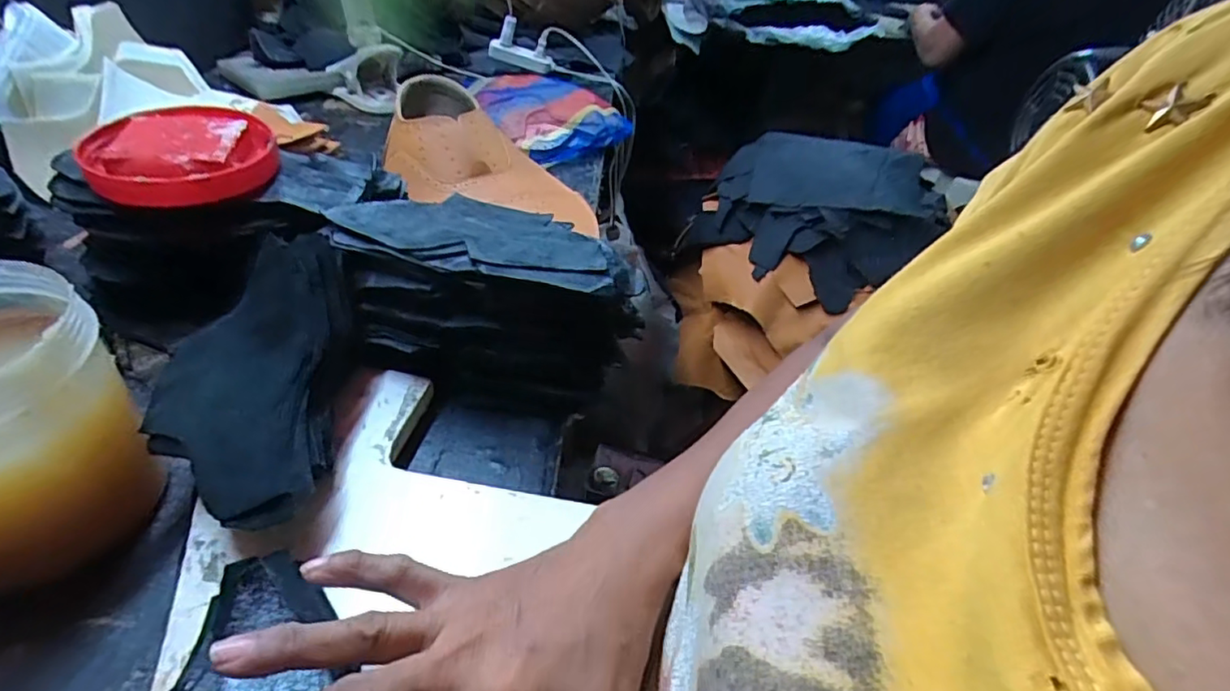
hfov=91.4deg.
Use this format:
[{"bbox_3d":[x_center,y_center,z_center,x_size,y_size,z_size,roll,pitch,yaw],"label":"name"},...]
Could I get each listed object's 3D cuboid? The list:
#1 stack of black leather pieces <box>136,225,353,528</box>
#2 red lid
[{"bbox_3d":[-0.208,0.018,0.339,0.093,0.031,0.171,-7,61,-5],"label":"stack of black leather pieces"},{"bbox_3d":[-0.311,-0.139,0.430,0.114,0.021,0.106,7,47,-8],"label":"red lid"}]

